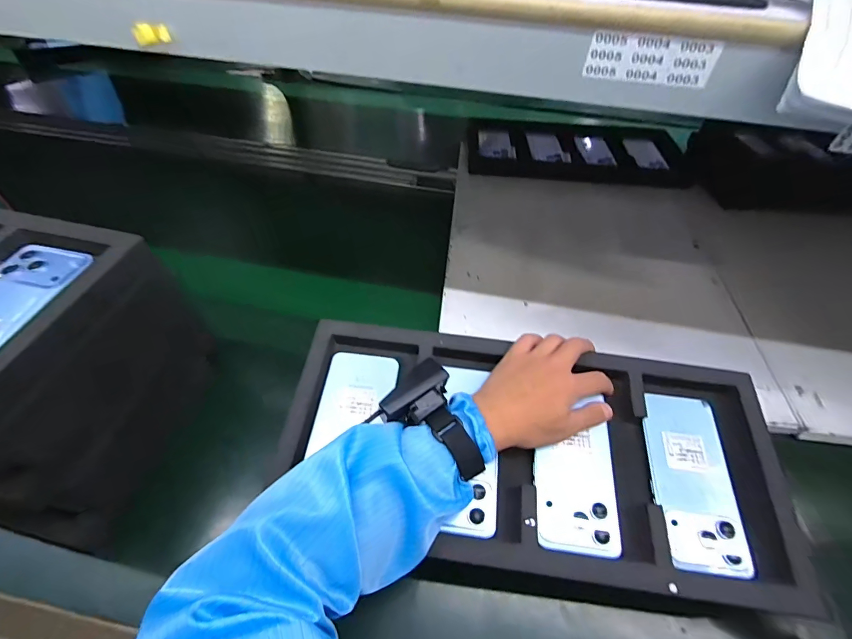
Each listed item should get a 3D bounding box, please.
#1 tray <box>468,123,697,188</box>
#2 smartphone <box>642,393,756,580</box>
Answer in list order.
[{"bbox_3d":[0.329,-0.379,0.878,0.456,0.027,0.195,9,50,5],"label":"tray"},{"bbox_3d":[0.256,0.148,0.378,0.071,0.015,0.156,6,50,4],"label":"smartphone"}]

